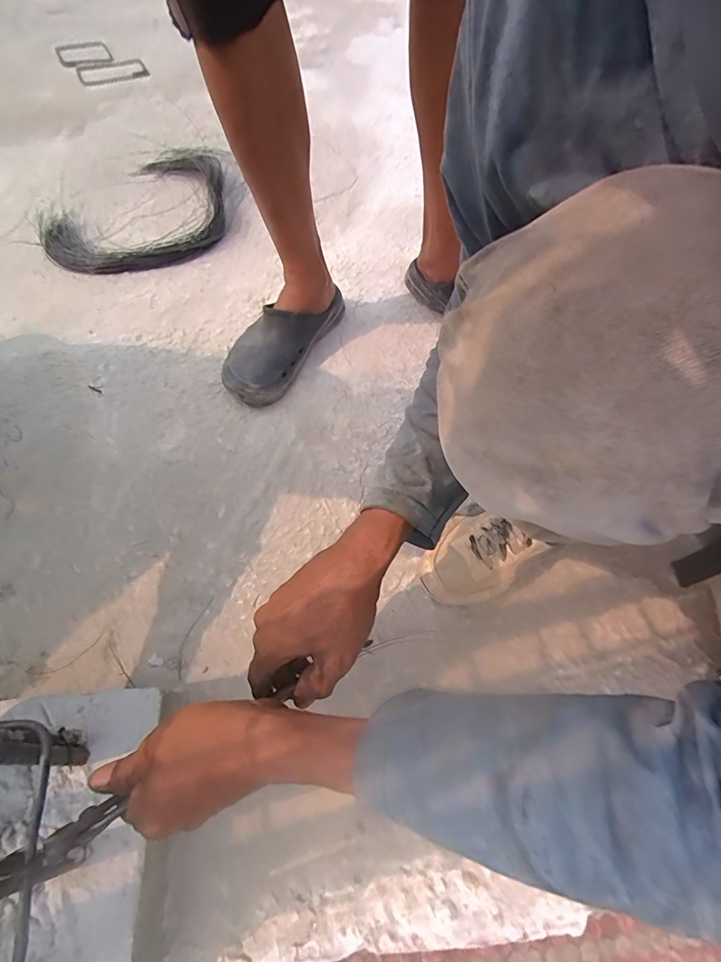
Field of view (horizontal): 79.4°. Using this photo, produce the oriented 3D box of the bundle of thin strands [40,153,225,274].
[{"bbox_3d":[-0.487,-0.636,0.963,0.375,0.049,0.532,-9,57,-5],"label":"bundle of thin strands"}]

